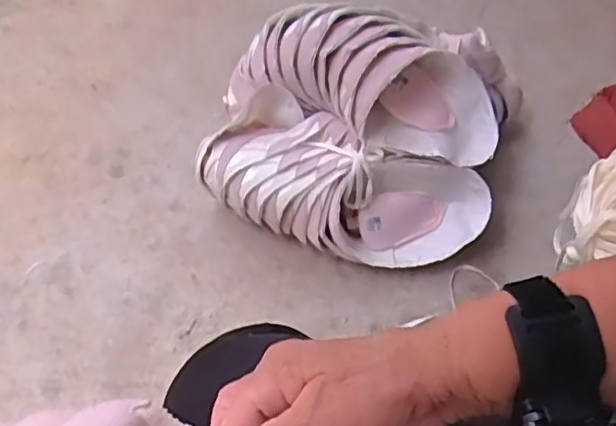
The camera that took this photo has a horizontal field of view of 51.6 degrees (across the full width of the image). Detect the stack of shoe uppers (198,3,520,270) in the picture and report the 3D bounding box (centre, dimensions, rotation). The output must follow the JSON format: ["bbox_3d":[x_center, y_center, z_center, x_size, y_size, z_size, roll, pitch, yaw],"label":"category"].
[{"bbox_3d":[0.080,-0.153,0.982,0.435,0.236,0.382,13,52,11],"label":"stack of shoe uppers"}]

